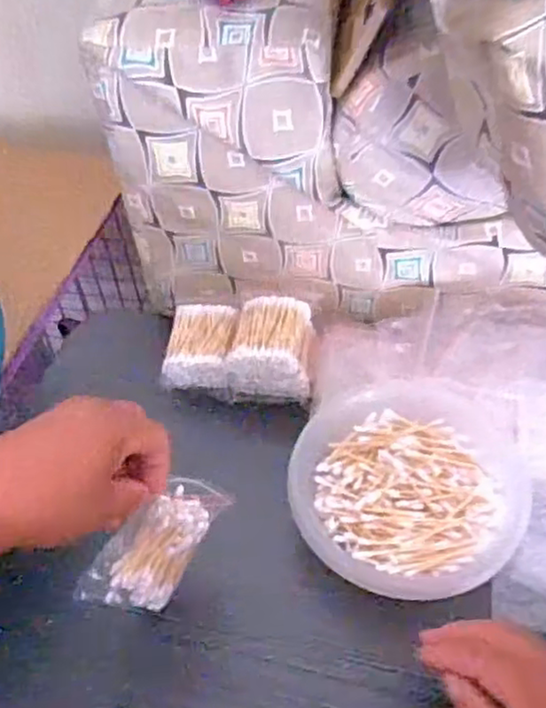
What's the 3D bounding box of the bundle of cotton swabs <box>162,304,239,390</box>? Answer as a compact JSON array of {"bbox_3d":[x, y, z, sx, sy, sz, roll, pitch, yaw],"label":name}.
[{"bbox_3d":[-0.065,-0.006,0.602,0.061,0.030,0.080,5,51,8],"label":"bundle of cotton swabs"}]

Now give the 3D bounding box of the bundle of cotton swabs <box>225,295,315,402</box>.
[{"bbox_3d":[-0.001,-0.001,0.594,0.070,0.072,0.071,2,50,6],"label":"bundle of cotton swabs"}]

